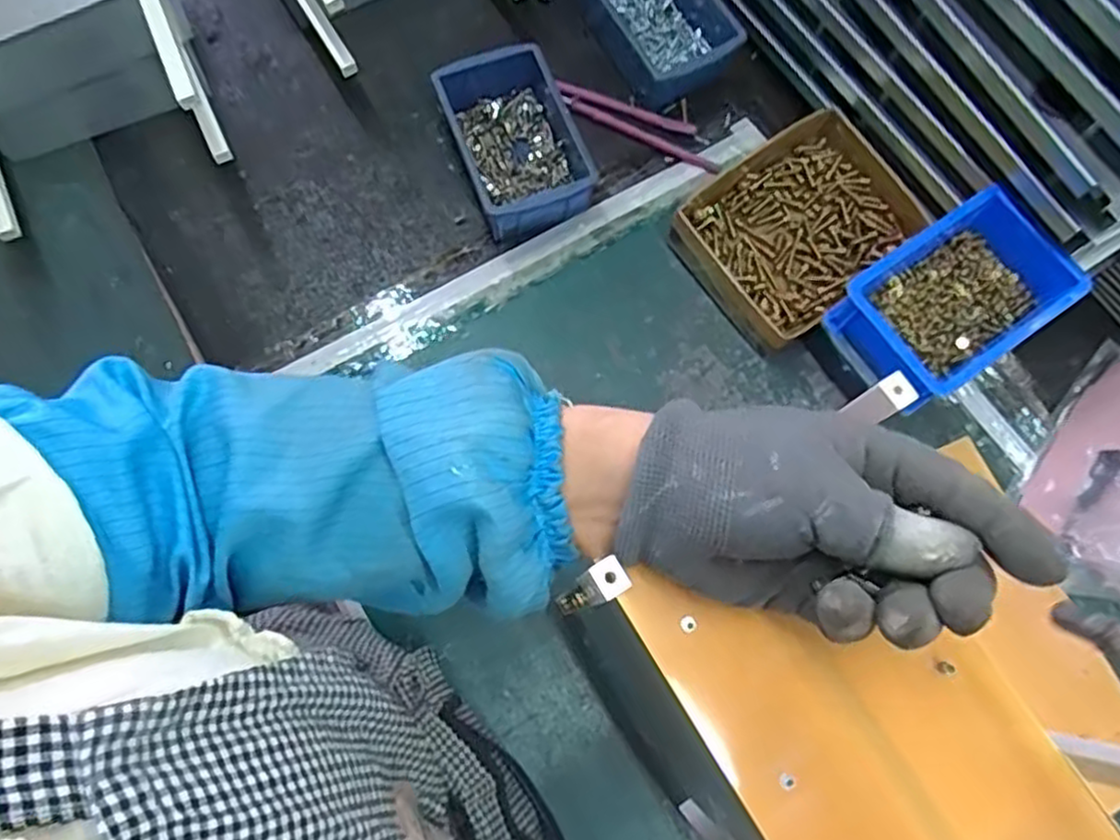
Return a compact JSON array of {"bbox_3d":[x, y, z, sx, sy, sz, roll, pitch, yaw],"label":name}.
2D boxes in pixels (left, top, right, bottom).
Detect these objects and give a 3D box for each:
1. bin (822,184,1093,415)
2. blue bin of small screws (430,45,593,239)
[{"bbox_3d":[0.282,-0.088,0.511,0.148,0.050,0.096,-33,77,-10],"label":"bin"},{"bbox_3d":[-0.036,-0.228,0.599,0.099,0.050,0.146,-19,76,-6],"label":"blue bin of small screws"}]

